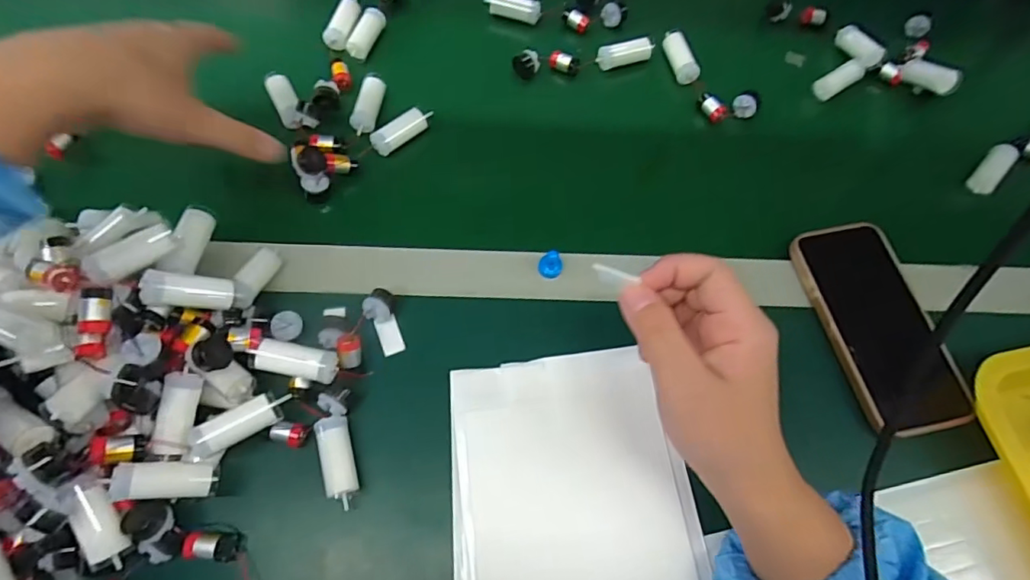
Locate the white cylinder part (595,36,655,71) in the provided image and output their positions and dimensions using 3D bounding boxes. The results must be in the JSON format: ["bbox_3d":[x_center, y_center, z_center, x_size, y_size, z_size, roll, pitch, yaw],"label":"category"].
[{"bbox_3d":[0.107,-0.228,0.520,0.054,0.026,0.020,-19,69,-11],"label":"white cylinder part"}]

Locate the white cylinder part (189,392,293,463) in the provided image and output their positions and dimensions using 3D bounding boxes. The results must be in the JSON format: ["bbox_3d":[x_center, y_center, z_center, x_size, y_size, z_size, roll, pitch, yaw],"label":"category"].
[{"bbox_3d":[-0.172,0.084,0.337,0.059,0.015,0.019,-28,70,-30],"label":"white cylinder part"}]

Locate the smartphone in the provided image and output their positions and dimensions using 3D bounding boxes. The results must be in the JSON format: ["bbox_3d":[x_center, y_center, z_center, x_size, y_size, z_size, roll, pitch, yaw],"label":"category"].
[{"bbox_3d":[0.275,0.025,0.401,0.077,0.018,0.158,-10,67,-7],"label":"smartphone"}]

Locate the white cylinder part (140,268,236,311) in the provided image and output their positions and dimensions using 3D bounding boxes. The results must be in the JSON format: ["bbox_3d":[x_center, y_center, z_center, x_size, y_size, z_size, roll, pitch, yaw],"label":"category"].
[{"bbox_3d":[-0.202,0.001,0.332,0.050,0.014,0.018,9,58,-44],"label":"white cylinder part"}]

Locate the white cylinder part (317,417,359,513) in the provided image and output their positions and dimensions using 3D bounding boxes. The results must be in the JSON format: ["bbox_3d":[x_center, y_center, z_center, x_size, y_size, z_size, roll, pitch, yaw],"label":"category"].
[{"bbox_3d":[-0.114,0.111,0.347,0.020,0.016,0.055,-13,68,-9],"label":"white cylinder part"}]

